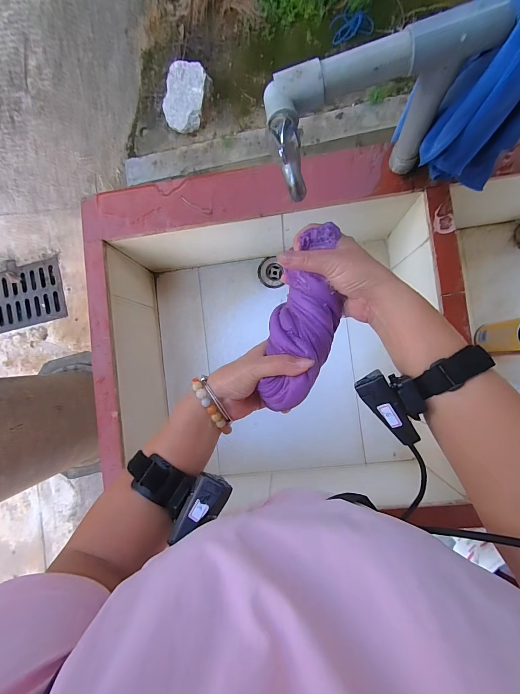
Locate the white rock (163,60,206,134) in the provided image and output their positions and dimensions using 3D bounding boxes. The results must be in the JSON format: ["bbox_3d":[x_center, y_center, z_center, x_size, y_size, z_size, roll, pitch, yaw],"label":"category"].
[{"bbox_3d":[-0.288,-0.954,1.207,0.159,0.096,0.212,19,90,5],"label":"white rock"}]

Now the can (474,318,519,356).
[{"bbox_3d":[0.451,-0.018,0.563,0.076,0.106,0.066,-3,88,5],"label":"can"}]

